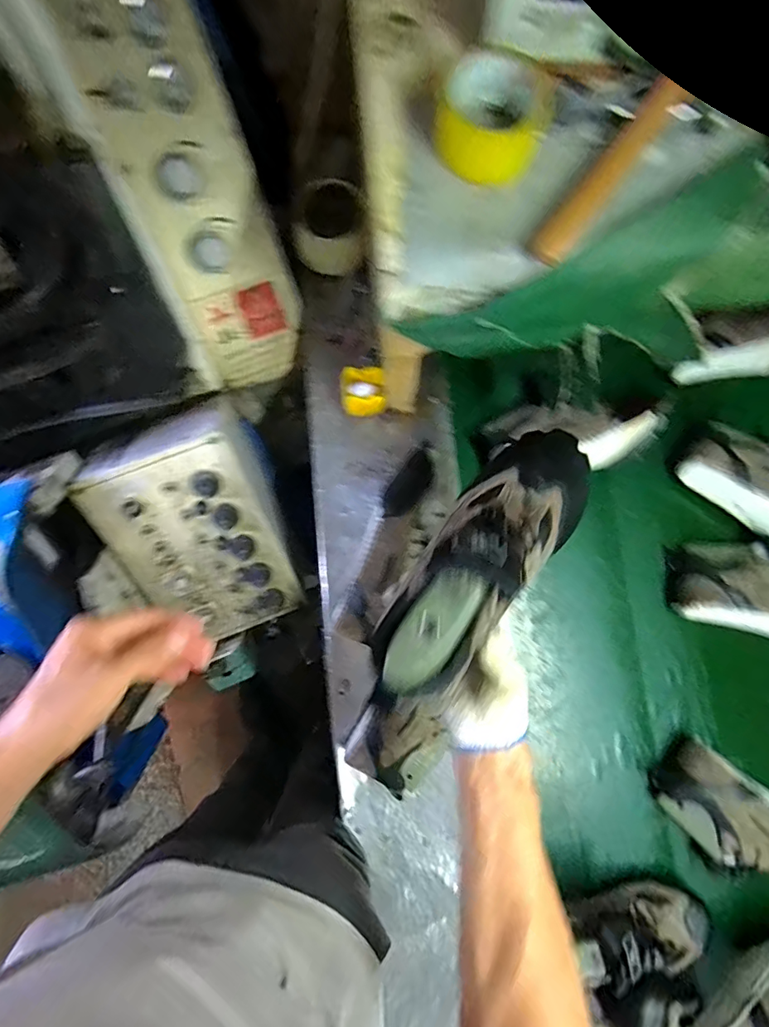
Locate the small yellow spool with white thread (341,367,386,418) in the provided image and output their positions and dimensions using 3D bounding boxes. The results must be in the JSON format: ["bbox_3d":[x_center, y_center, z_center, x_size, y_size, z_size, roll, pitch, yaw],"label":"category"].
[{"bbox_3d":[-0.034,-0.192,0.741,0.065,0.053,0.066,-6,78,-1],"label":"small yellow spool with white thread"}]

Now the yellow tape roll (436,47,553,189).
[{"bbox_3d":[0.103,-0.364,0.438,0.092,0.046,0.102,21,79,5],"label":"yellow tape roll"}]

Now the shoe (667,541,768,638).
[{"bbox_3d":[0.579,0.118,0.721,0.251,0.085,0.132,11,79,3],"label":"shoe"}]

